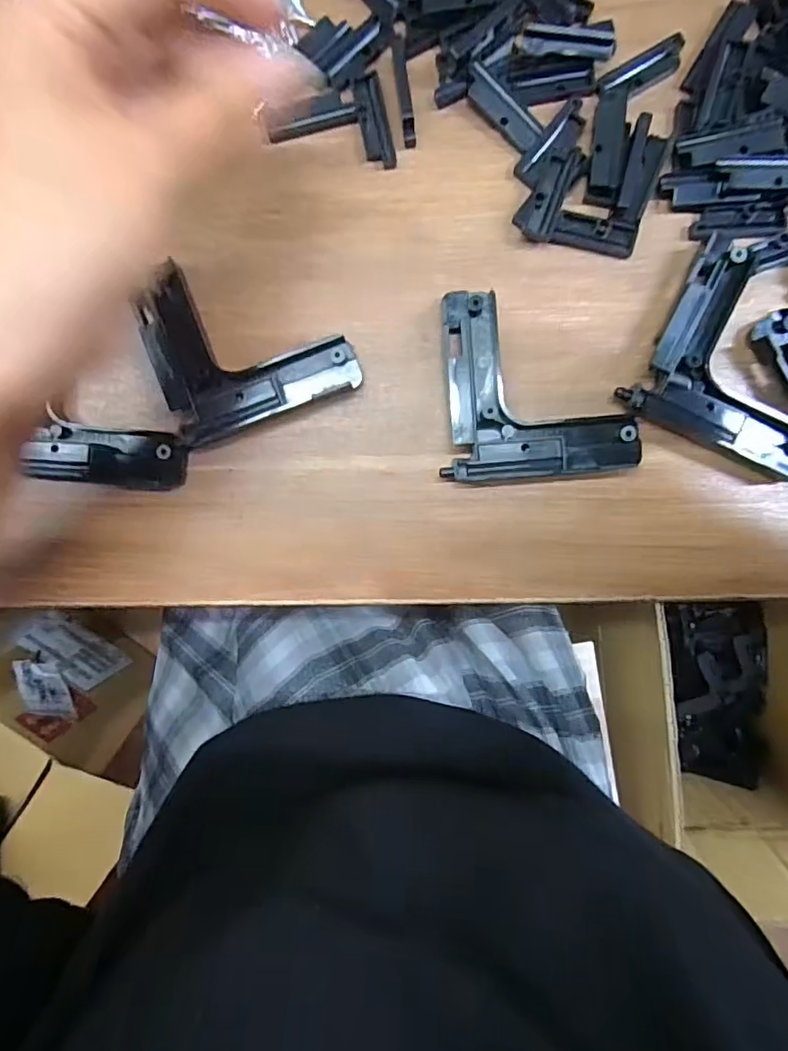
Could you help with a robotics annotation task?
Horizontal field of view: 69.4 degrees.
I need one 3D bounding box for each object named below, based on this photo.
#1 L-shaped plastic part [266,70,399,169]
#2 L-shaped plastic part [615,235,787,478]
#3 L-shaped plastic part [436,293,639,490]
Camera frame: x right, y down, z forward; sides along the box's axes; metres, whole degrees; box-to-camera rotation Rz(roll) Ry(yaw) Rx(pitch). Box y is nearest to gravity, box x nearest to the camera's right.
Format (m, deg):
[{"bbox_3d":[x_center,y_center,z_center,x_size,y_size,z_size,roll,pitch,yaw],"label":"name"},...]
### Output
[{"bbox_3d":[-0.025,-0.157,0.226,0.046,0.004,0.035,-13,93,3],"label":"L-shaped plastic part"},{"bbox_3d":[0.139,-0.062,0.219,0.079,0.015,0.072,30,94,1],"label":"L-shaped plastic part"},{"bbox_3d":[0.058,-0.054,0.224,0.077,0.015,0.073,0,93,2],"label":"L-shaped plastic part"}]

